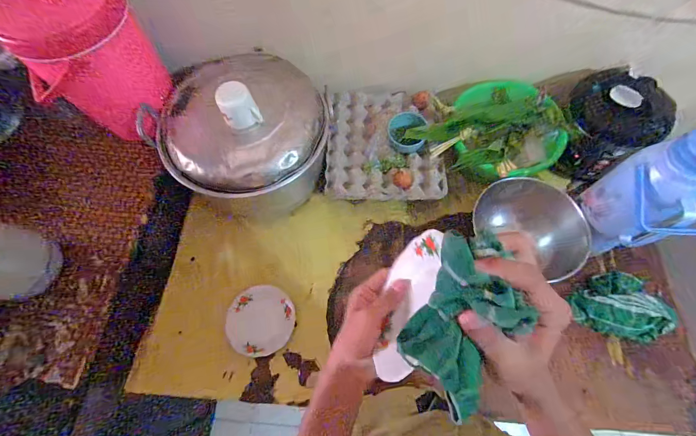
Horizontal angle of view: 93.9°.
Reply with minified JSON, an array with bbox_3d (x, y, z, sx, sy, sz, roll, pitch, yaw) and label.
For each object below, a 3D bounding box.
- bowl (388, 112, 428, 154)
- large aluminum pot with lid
[{"bbox_3d":[0.150,-0.213,0.808,0.088,0.042,0.094,0,69,0],"label":"bowl"},{"bbox_3d":[-0.249,-0.169,0.776,0.344,0.317,0.300,31,72,12],"label":"large aluminum pot with lid"}]

